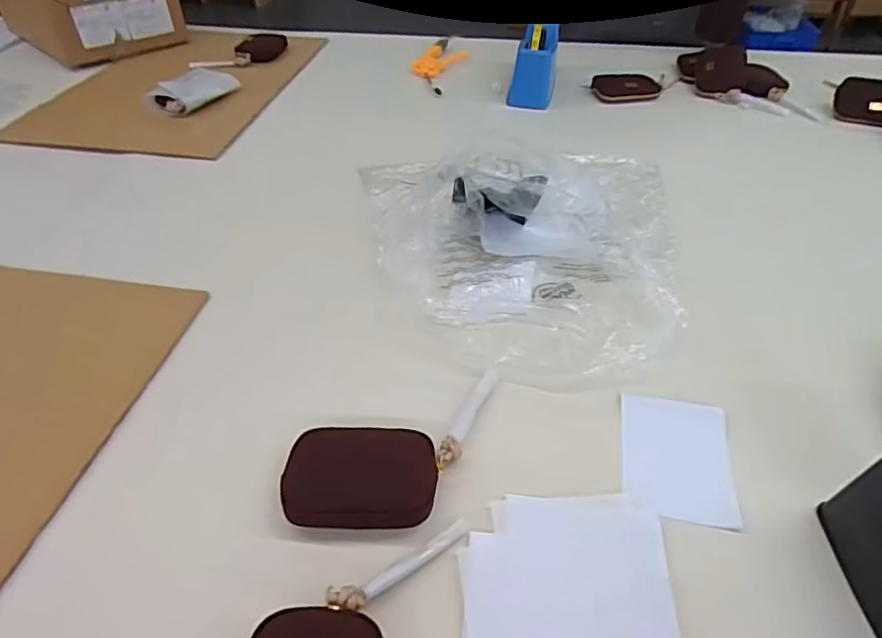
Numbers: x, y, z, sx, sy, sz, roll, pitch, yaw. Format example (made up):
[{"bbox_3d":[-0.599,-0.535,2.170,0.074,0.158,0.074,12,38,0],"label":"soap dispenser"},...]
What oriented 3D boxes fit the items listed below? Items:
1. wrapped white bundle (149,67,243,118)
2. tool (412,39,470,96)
[{"bbox_3d":[-0.416,-0.395,0.957,0.071,0.039,0.142,22,48,21],"label":"wrapped white bundle"},{"bbox_3d":[-0.005,-0.501,1.109,0.083,0.022,0.264,11,45,11],"label":"tool"}]

